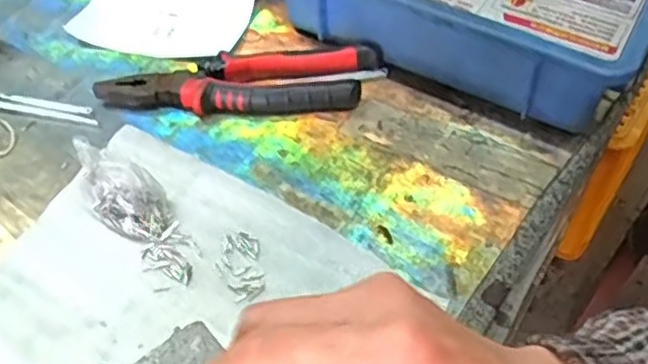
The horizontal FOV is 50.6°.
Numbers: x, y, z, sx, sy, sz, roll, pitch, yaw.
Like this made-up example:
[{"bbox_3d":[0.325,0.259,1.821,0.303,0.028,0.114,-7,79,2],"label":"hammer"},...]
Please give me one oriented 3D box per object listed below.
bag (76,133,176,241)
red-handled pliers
[{"bbox_3d":[-0.137,0.004,0.458,0.077,0.034,0.040,33,57,26],"label":"bag"},{"bbox_3d":[-0.065,-0.076,0.534,0.211,0.023,0.056,-3,49,-2],"label":"red-handled pliers"}]

